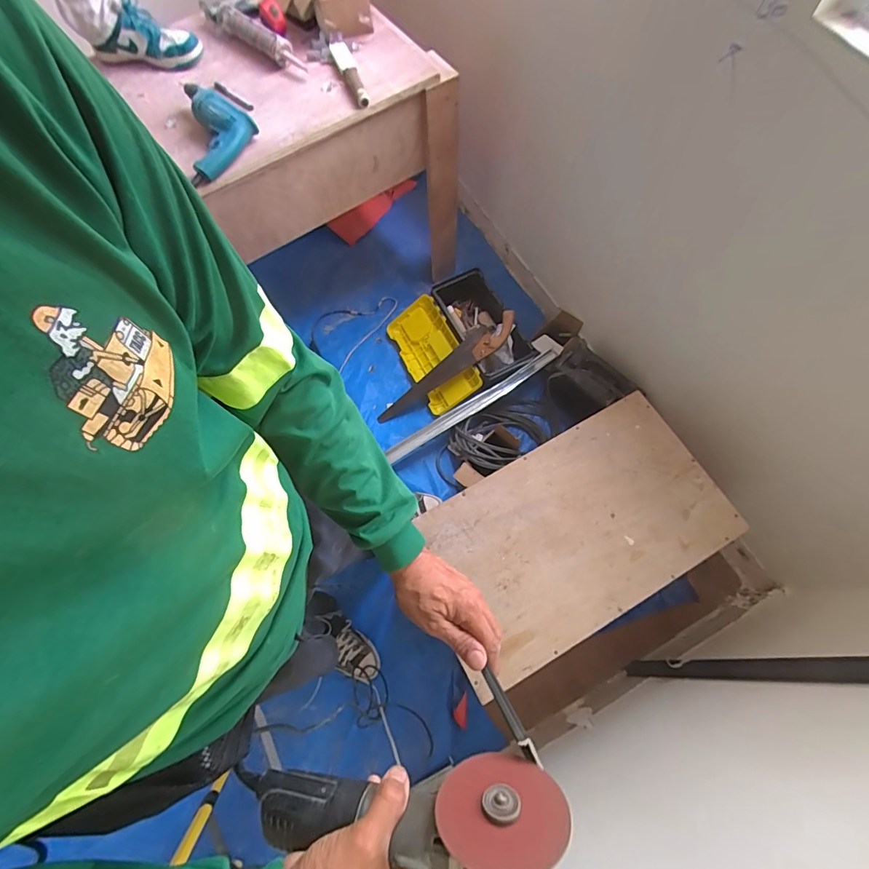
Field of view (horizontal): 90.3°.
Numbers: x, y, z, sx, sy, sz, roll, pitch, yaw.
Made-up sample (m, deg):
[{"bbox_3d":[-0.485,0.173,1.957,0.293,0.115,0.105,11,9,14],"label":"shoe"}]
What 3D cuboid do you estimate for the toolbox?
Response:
[{"bbox_3d":[0.073,-0.335,1.512,0.381,0.154,0.442,-25,70,-8],"label":"toolbox"}]

